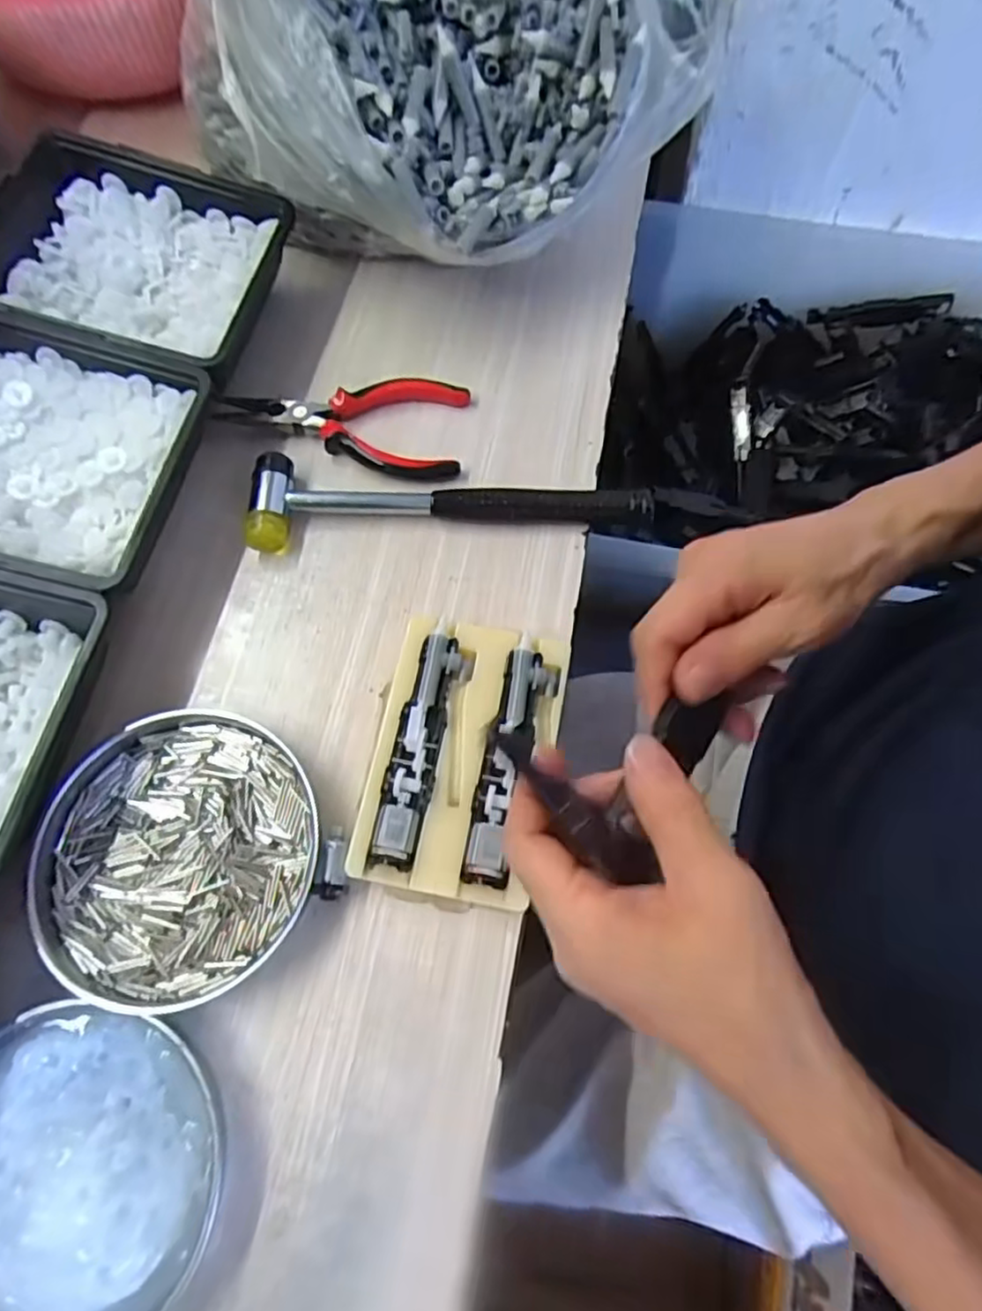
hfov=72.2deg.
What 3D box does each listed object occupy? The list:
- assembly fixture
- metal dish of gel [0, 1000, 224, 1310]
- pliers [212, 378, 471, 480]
[{"bbox_3d":[-0.014,0.050,0.345,0.086,0.028,0.136,10,69,4],"label":"assembly fixture"},{"bbox_3d":[-0.182,0.220,0.283,0.127,0.028,0.126,0,68,0],"label":"metal dish of gel"},{"bbox_3d":[-0.095,-0.148,0.426,0.154,0.015,0.067,6,69,3],"label":"pliers"}]

